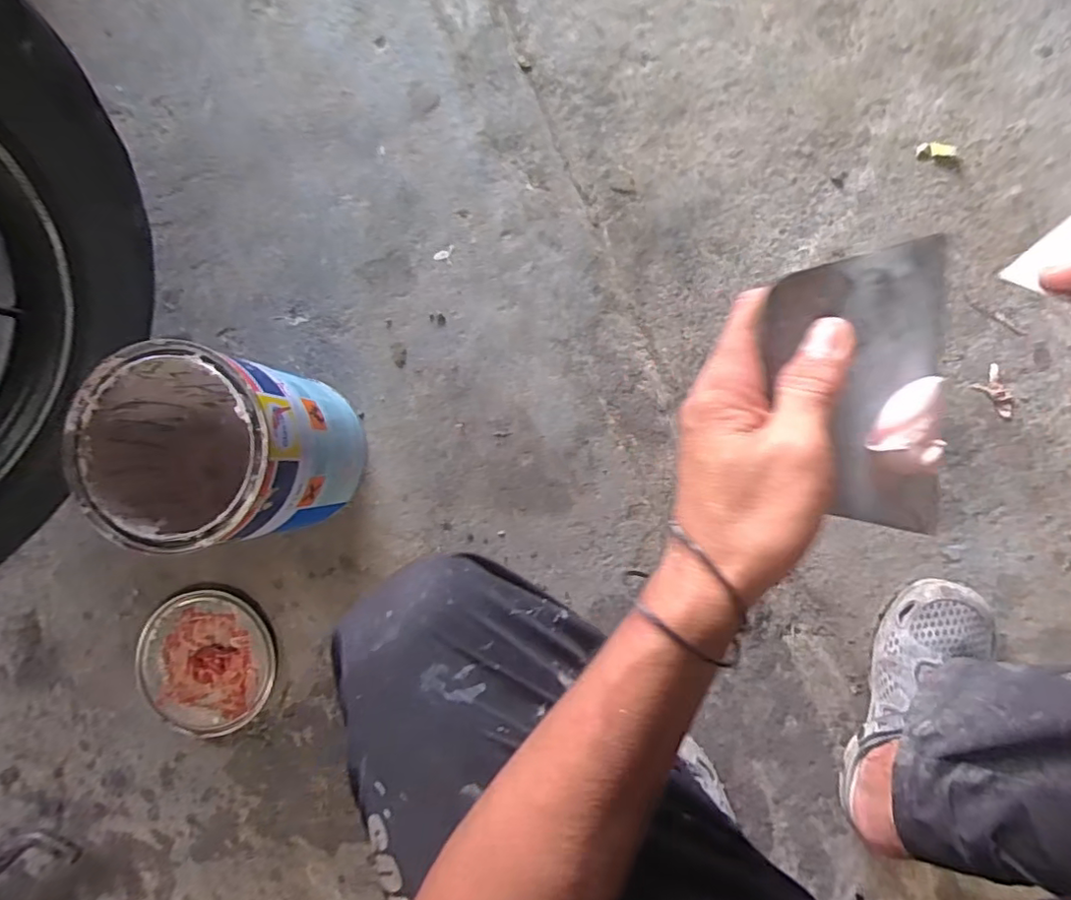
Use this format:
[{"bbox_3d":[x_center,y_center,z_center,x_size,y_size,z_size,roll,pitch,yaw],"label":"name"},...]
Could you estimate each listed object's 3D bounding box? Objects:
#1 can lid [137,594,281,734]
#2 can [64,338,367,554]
[{"bbox_3d":[-0.363,0.236,0.636,0.150,0.017,0.152,0,88,3],"label":"can lid"},{"bbox_3d":[-0.273,0.001,0.536,0.165,0.208,0.156,0,88,3],"label":"can"}]

